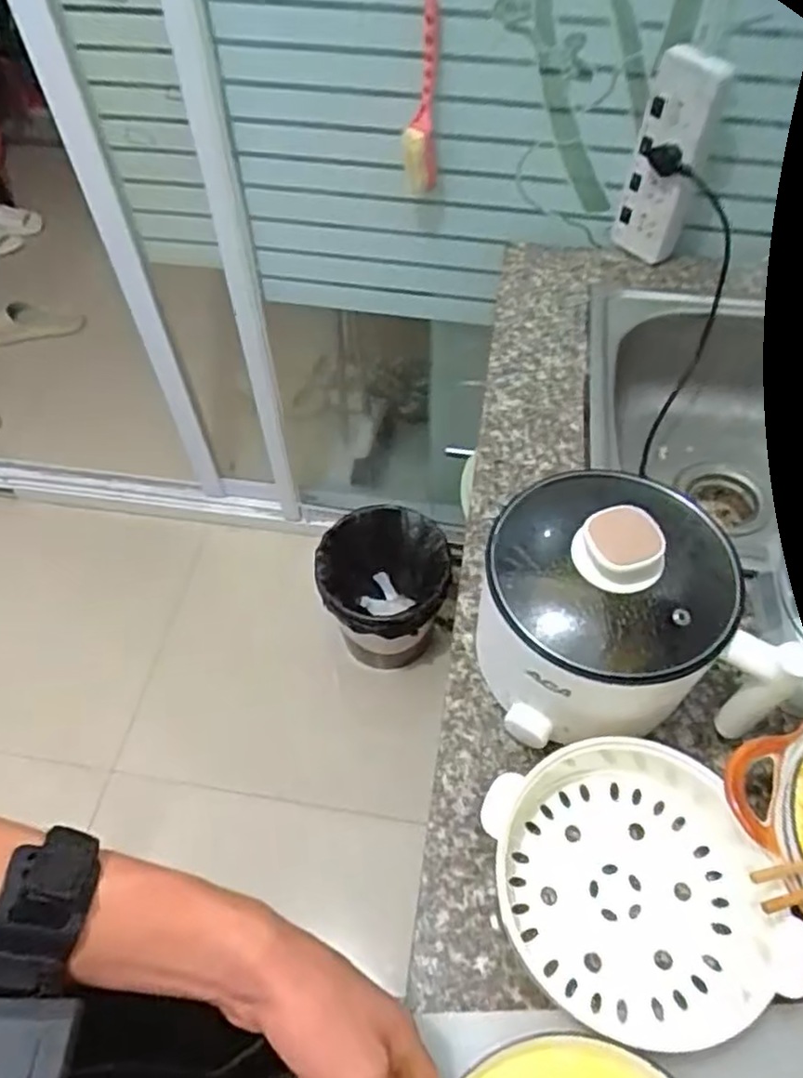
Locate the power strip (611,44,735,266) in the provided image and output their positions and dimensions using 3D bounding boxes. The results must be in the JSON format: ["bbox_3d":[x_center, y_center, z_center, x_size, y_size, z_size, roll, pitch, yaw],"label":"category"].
[{"bbox_3d":[0.309,-0.438,0.827,0.081,0.226,0.050,20,57,14],"label":"power strip"}]

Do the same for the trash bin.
[{"bbox_3d":[-0.035,0.113,1.381,0.228,0.278,0.241,-7,54,-5],"label":"trash bin"}]

